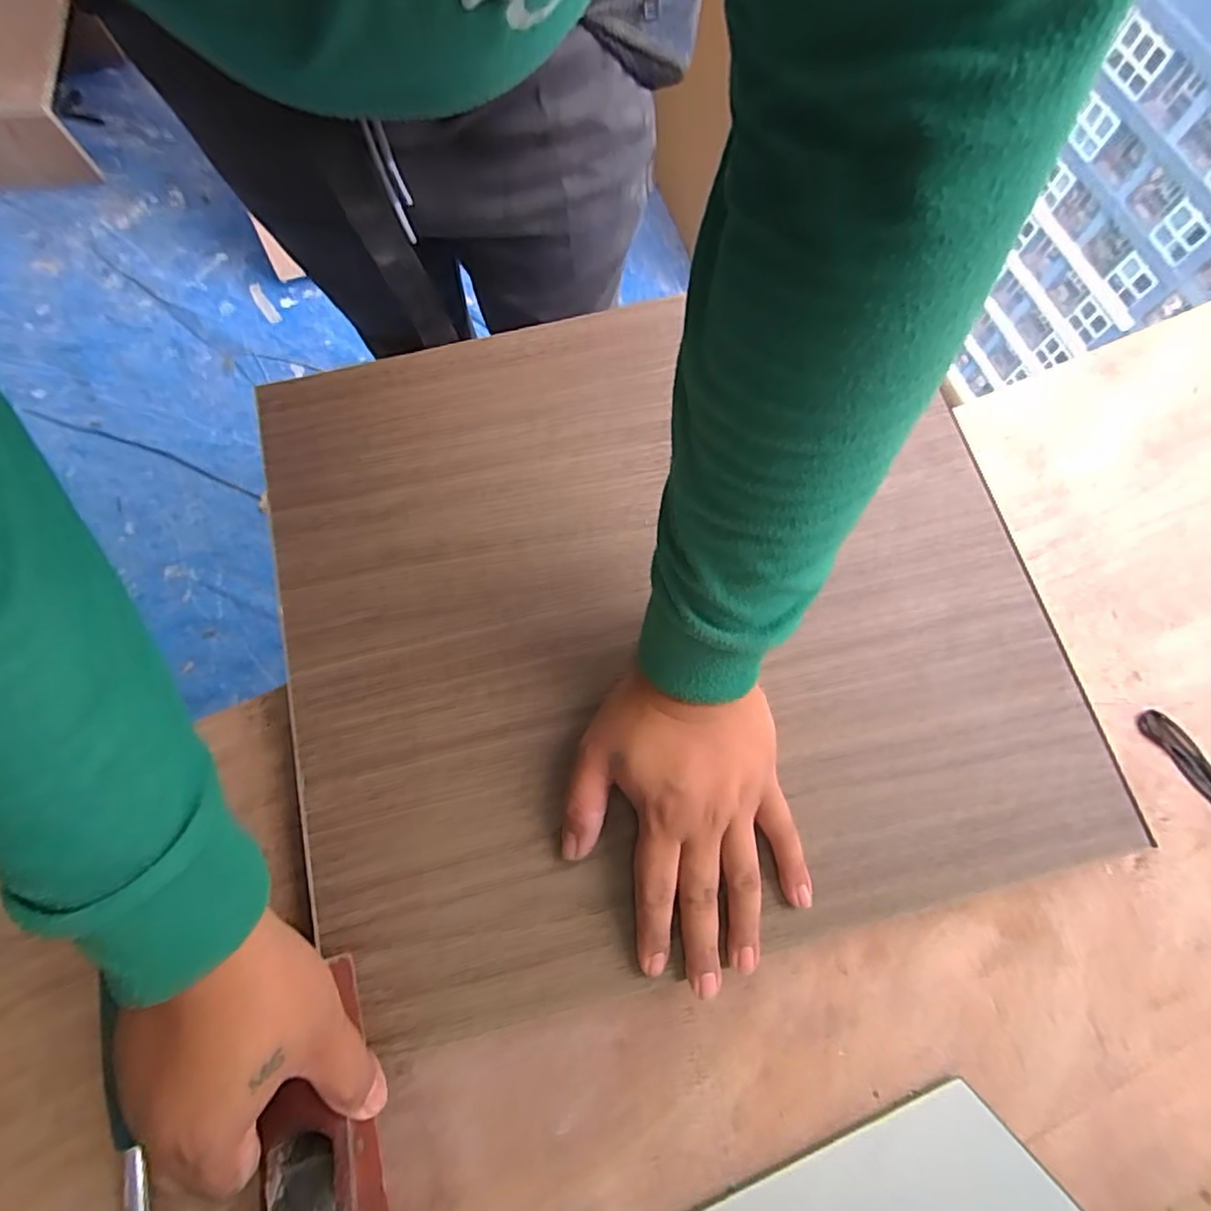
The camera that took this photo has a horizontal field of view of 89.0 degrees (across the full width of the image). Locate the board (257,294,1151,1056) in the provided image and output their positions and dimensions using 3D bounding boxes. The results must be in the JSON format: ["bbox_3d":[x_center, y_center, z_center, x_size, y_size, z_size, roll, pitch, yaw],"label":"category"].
[{"bbox_3d":[0.033,-0.009,0.397,0.463,0.010,0.420,-13,74,-4],"label":"board"}]

